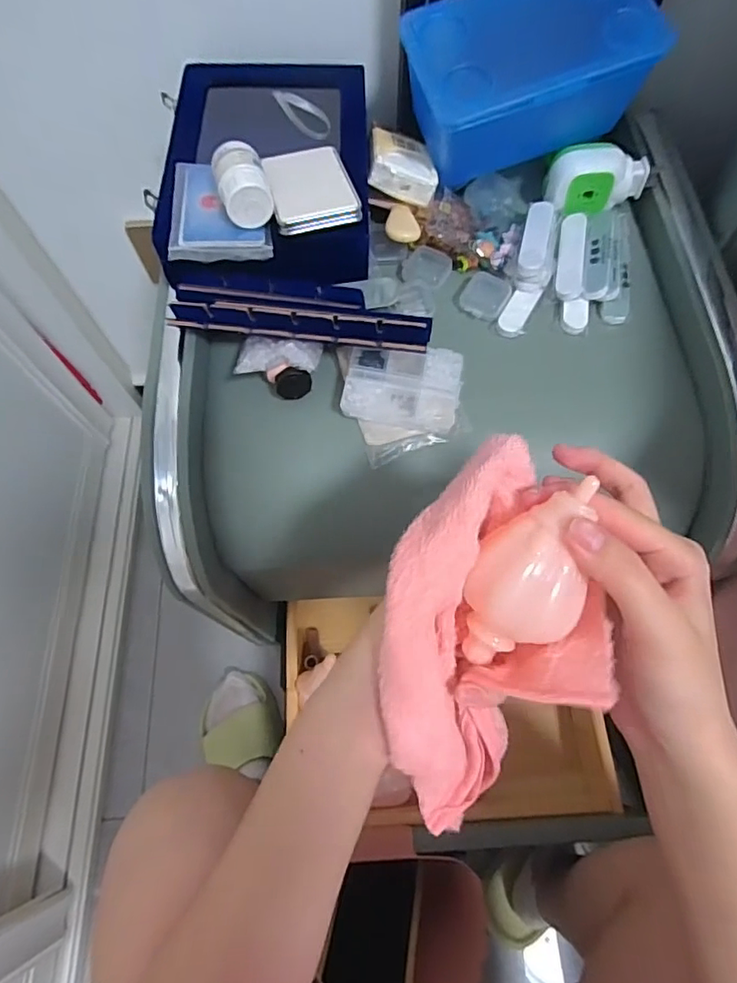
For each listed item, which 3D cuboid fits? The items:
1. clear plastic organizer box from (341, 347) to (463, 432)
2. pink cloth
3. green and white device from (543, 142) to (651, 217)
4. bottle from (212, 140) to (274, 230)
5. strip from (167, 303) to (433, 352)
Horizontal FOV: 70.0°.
[{"bbox_3d":[0.025,-0.076,0.384,0.082,0.019,0.060,9,68,5],"label":"clear plastic organizer box"},{"bbox_3d":[0.048,0.066,0.238,0.096,0.092,0.134,41,74,17],"label":"pink cloth"},{"bbox_3d":[0.188,-0.259,0.432,0.078,0.039,0.037,-12,67,-3],"label":"green and white device"},{"bbox_3d":[-0.084,-0.205,0.354,0.032,0.033,0.043,-17,67,-5],"label":"bottle"},{"bbox_3d":[-0.050,-0.117,0.368,0.183,0.015,0.019,6,67,4],"label":"strip"}]

